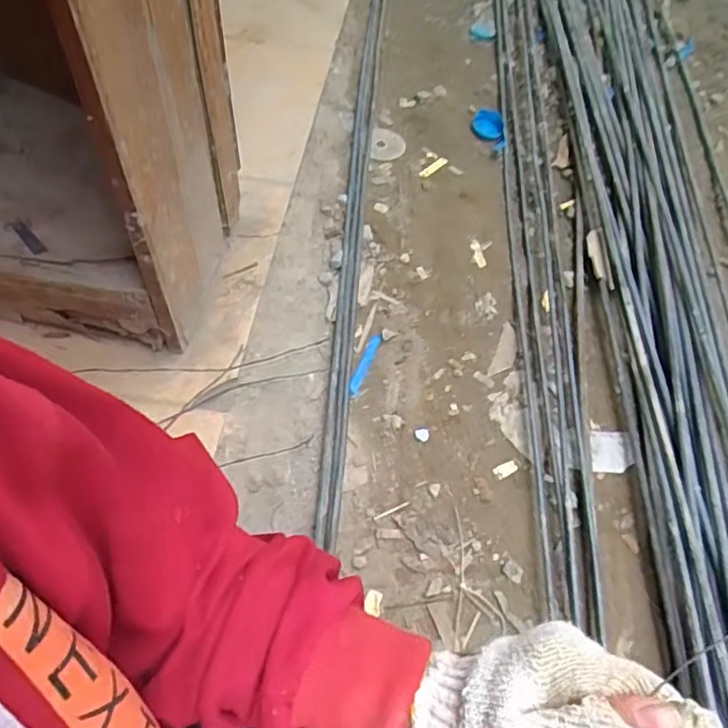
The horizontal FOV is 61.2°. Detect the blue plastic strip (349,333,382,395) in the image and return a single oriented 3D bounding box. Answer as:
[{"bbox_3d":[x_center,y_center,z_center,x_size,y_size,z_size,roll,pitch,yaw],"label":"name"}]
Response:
[{"bbox_3d":[0.000,-0.001,0.809,0.015,0.004,0.099,18,56,7],"label":"blue plastic strip"}]

